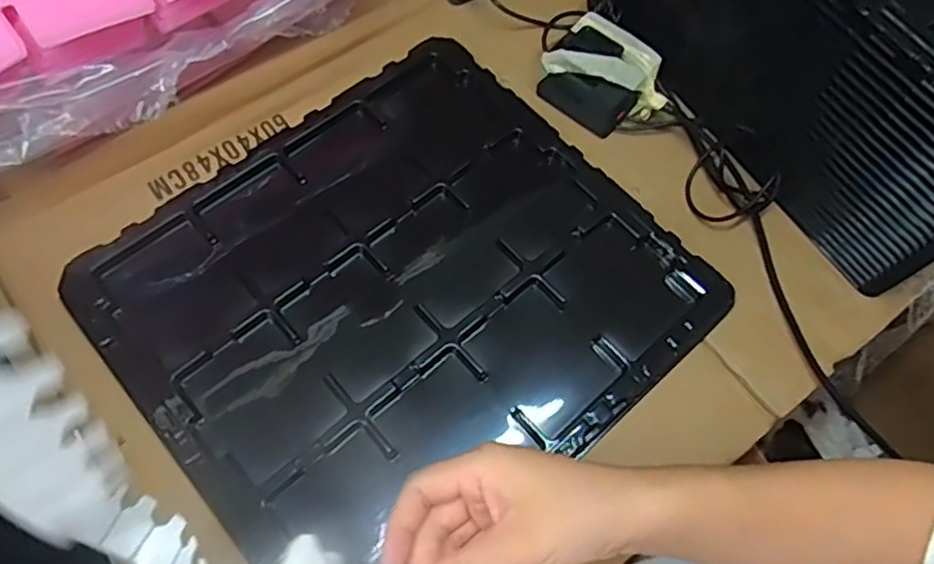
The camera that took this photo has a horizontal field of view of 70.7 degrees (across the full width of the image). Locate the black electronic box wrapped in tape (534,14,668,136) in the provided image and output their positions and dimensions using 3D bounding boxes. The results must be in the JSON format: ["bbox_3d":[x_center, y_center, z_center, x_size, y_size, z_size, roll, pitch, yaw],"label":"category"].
[{"bbox_3d":[0.120,-0.176,0.553,0.098,0.045,0.076,40,71,13],"label":"black electronic box wrapped in tape"}]

